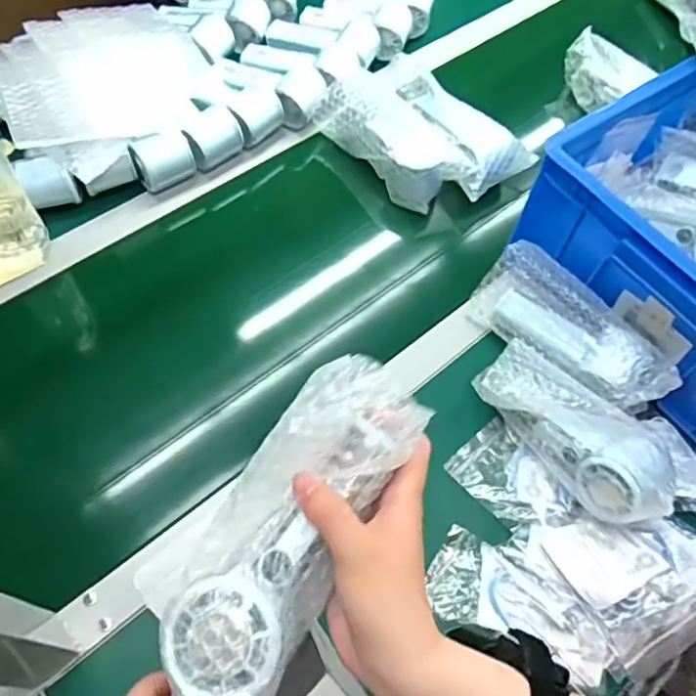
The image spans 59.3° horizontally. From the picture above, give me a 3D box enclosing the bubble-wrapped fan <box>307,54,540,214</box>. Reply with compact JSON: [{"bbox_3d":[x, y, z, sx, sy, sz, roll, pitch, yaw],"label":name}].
[{"bbox_3d":[0.088,-0.260,0.751,0.148,0.060,0.223,-36,69,-21],"label":"bubble-wrapped fan"}]

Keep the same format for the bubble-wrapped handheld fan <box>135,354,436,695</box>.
[{"bbox_3d":[-0.036,0.092,0.304,0.076,0.047,0.184,29,84,12],"label":"bubble-wrapped handheld fan"}]

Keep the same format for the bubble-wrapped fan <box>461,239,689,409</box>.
[{"bbox_3d":[0.220,-0.016,0.609,0.198,0.067,0.074,40,66,17],"label":"bubble-wrapped fan"}]

